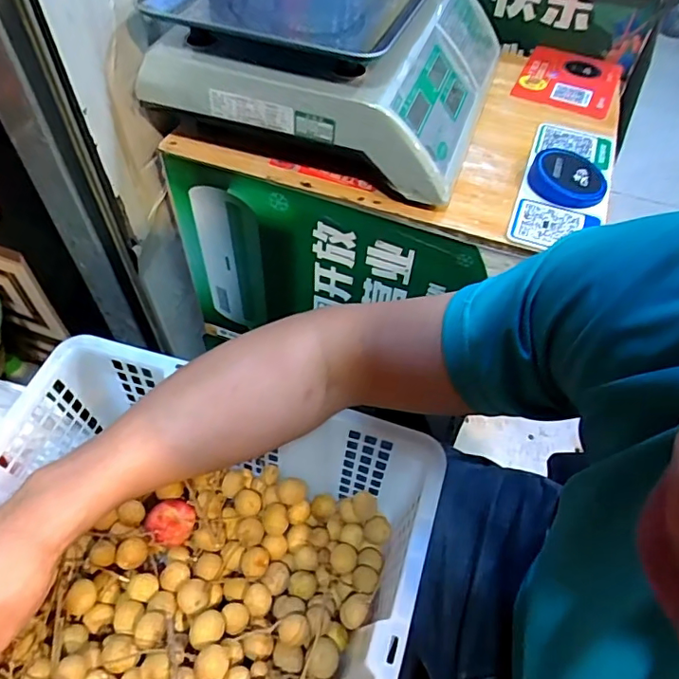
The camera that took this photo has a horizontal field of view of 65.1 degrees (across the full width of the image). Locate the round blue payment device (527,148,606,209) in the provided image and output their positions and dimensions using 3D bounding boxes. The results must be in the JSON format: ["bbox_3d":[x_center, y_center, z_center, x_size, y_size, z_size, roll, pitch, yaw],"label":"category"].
[{"bbox_3d":[0.230,-0.165,0.533,0.072,0.019,0.072,1,53,-2],"label":"round blue payment device"}]

